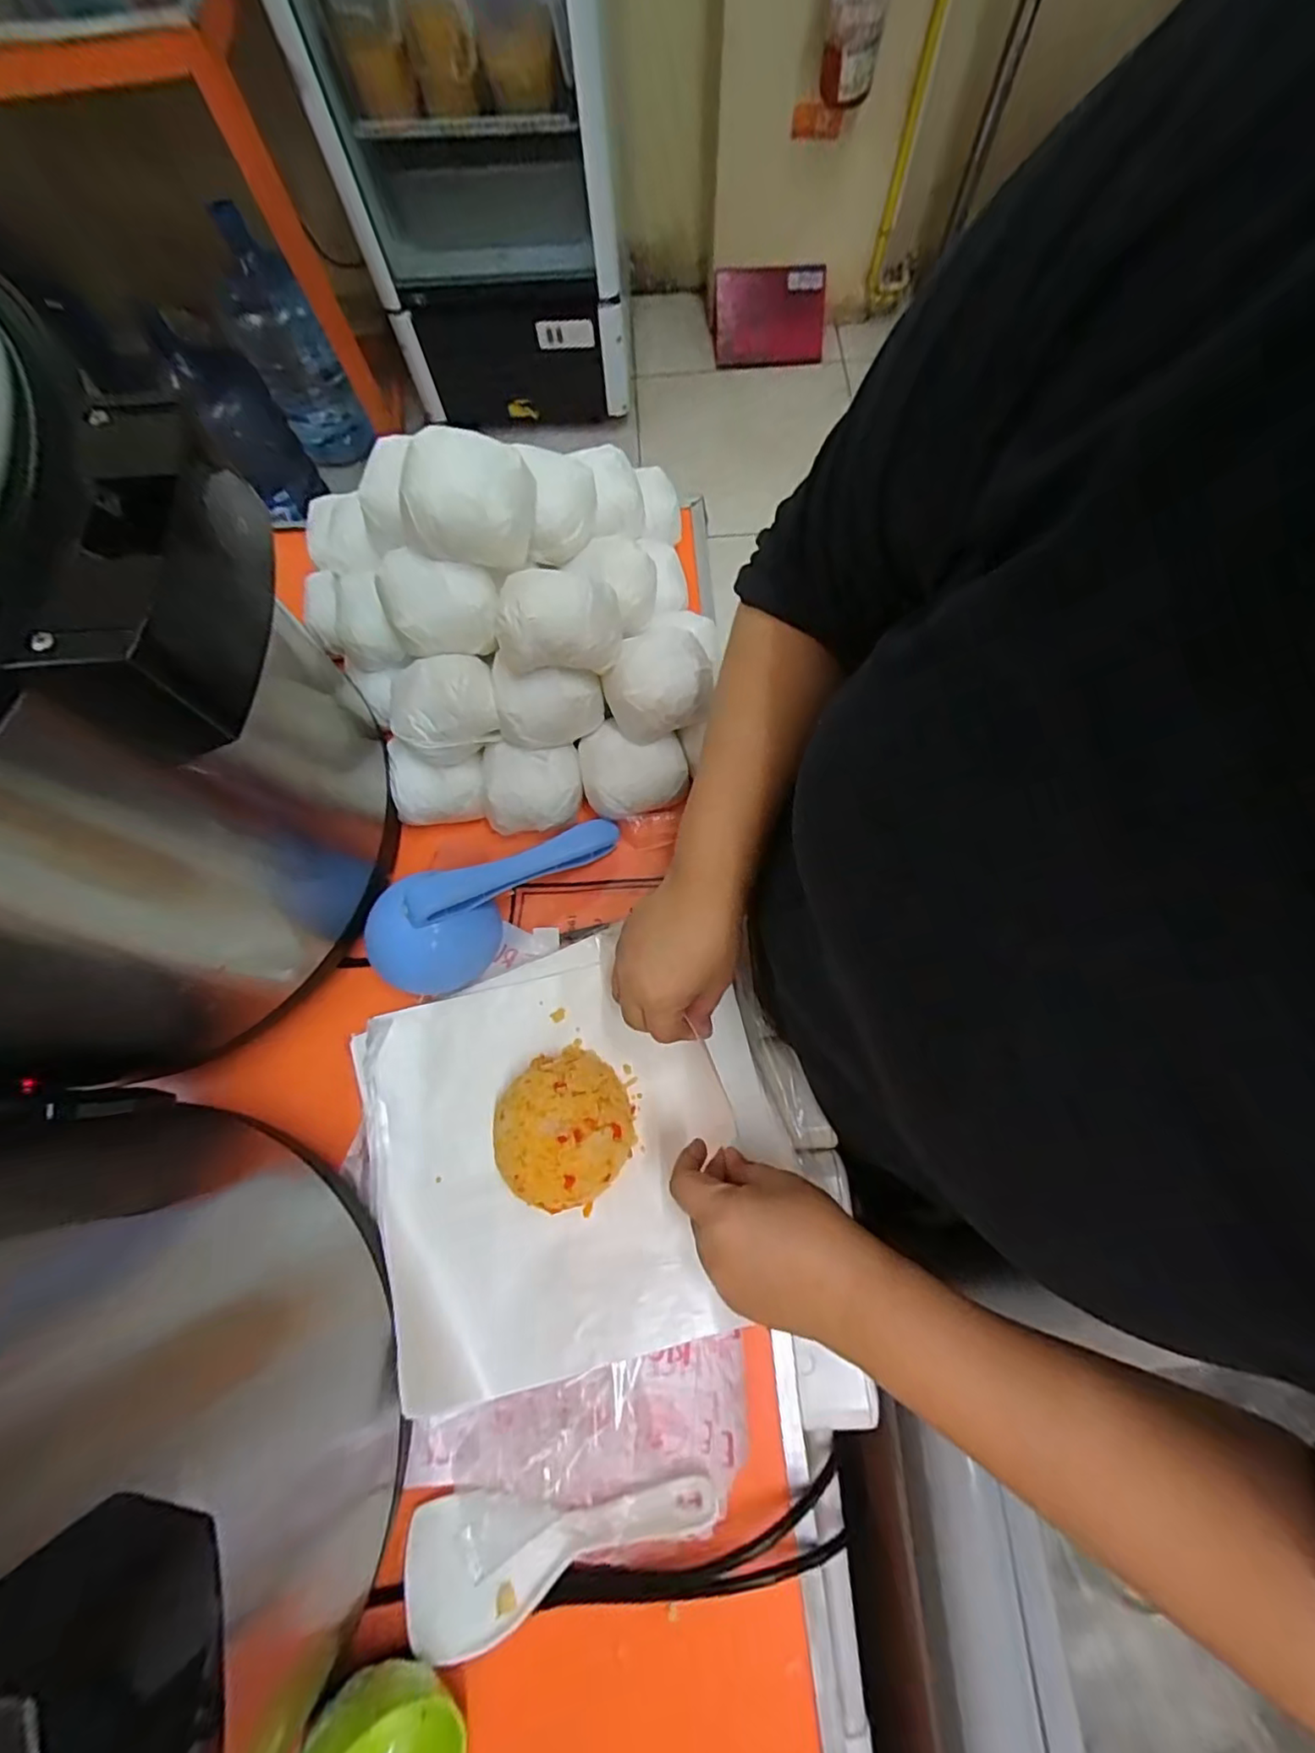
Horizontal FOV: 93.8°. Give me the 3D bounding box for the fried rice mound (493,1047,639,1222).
[{"bbox_3d":[-0.062,0.168,0.413,0.090,0.050,0.090,0,72,1],"label":"fried rice mound"}]

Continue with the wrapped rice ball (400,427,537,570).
[{"bbox_3d":[-0.128,-0.255,0.418,0.086,0.063,0.055,-11,72,-2],"label":"wrapped rice ball"}]

